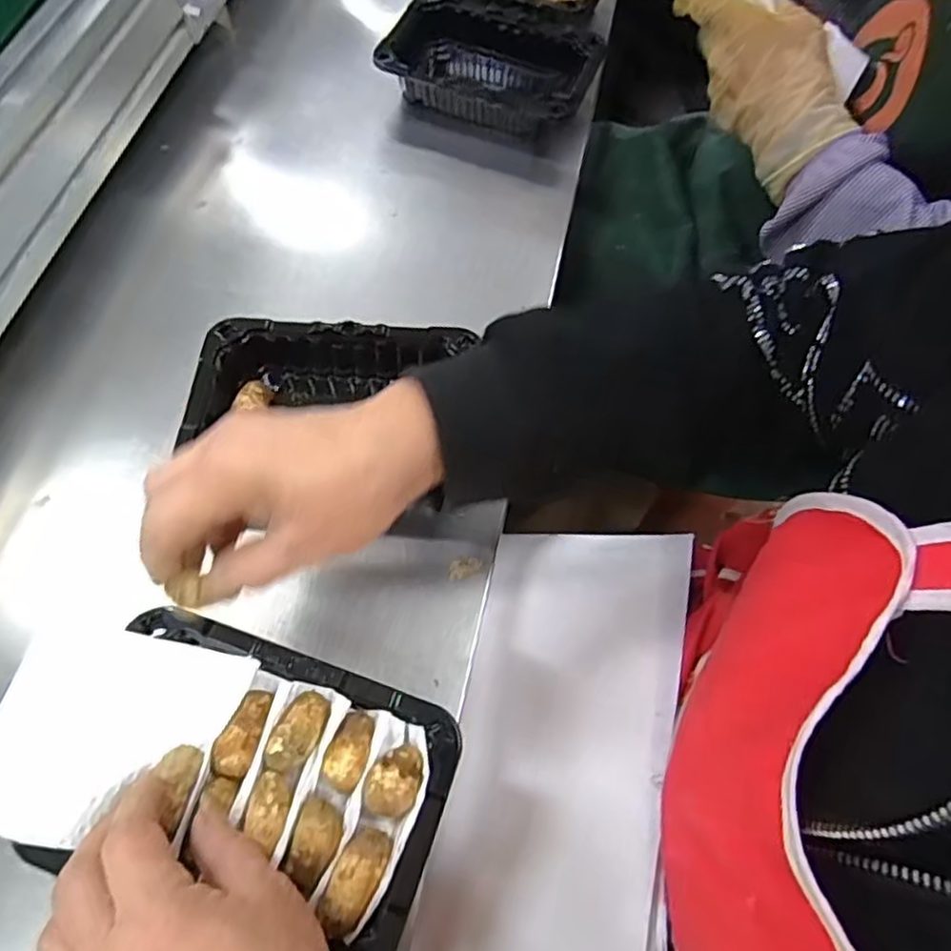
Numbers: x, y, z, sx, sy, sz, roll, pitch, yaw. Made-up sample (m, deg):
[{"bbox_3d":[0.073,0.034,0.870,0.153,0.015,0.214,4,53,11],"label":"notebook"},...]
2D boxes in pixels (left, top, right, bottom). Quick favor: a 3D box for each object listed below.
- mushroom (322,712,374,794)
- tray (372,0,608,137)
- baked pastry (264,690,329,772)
[{"bbox_3d":[-0.061,0.133,0.320,0.019,0.012,0.036,14,63,4],"label":"mushroom"},{"bbox_3d":[0.011,-0.376,0.610,0.185,0.044,0.126,15,63,4],"label":"tray"},{"bbox_3d":[-0.087,0.123,0.319,0.021,0.012,0.038,25,64,9],"label":"baked pastry"}]

